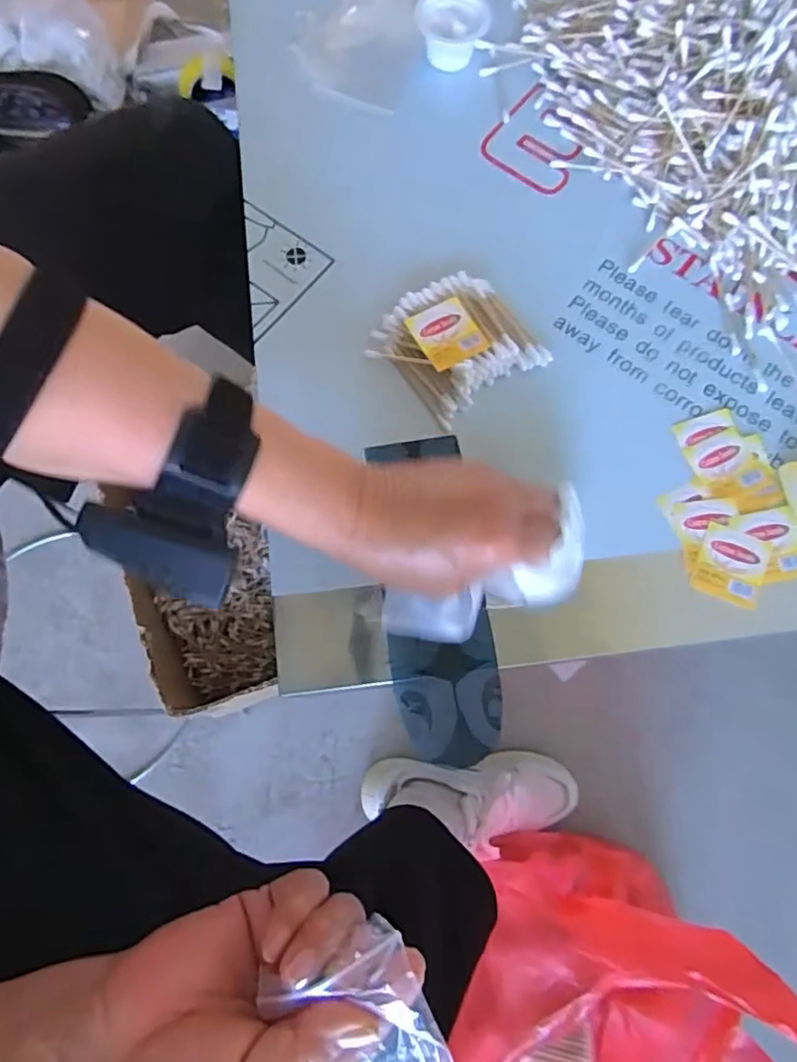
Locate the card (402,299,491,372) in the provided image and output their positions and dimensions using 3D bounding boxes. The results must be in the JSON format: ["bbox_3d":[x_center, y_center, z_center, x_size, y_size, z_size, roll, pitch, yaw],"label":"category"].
[{"bbox_3d":[0.032,-0.125,0.382,0.039,0.004,0.043,-29,77,-9],"label":"card"}]

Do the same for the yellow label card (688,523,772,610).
[{"bbox_3d":[0.201,0.020,0.362,0.039,0.004,0.043,22,75,5],"label":"yellow label card"}]

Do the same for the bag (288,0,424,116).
[{"bbox_3d":[-0.025,-0.396,0.468,0.091,0.013,0.137,19,75,4],"label":"bag"}]

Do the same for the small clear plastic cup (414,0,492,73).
[{"bbox_3d":[0.040,-0.378,0.453,0.049,0.024,0.050,0,74,-1],"label":"small clear plastic cup"}]

